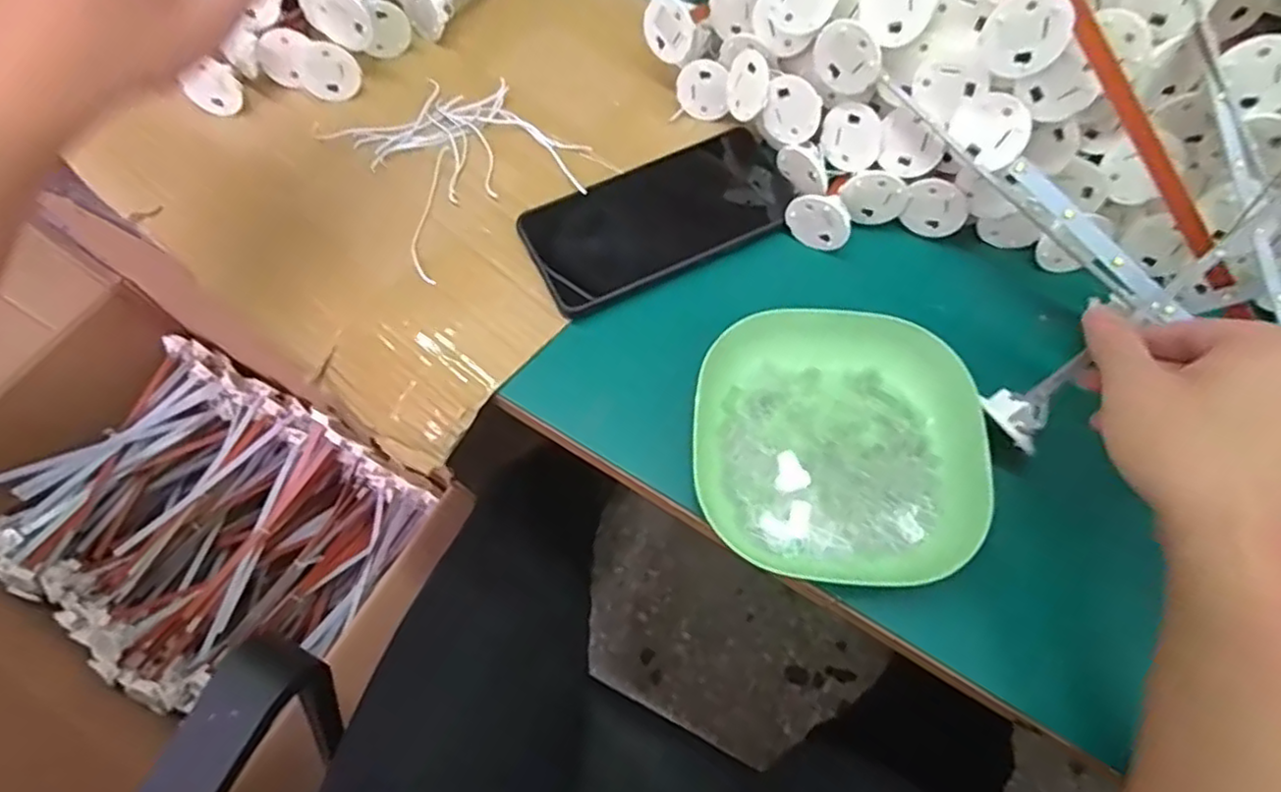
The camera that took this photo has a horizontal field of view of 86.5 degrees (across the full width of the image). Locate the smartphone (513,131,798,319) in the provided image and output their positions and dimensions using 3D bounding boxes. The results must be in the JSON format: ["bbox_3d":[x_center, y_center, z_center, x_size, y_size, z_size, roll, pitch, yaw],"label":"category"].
[{"bbox_3d":[0.015,-0.112,0.416,0.168,0.012,0.079,-25,67,-12],"label":"smartphone"}]

